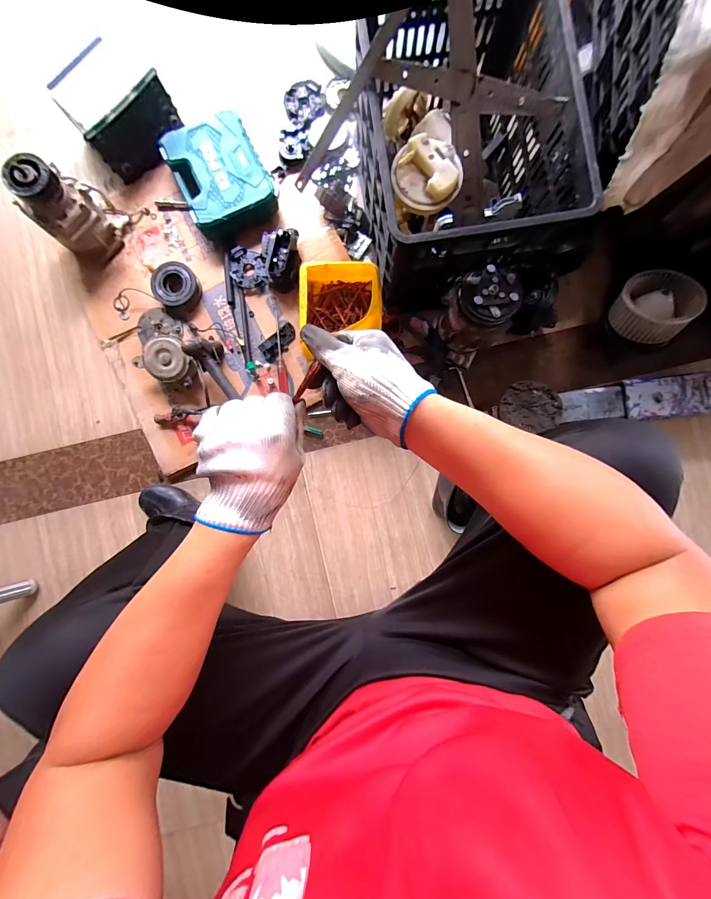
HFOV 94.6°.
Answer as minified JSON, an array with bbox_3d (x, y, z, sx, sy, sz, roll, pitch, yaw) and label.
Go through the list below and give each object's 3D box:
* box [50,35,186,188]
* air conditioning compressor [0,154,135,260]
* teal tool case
[{"bbox_3d":[-0.558,-0.807,0.774,0.218,0.119,0.232,-37,89,-1],"label":"box"},{"bbox_3d":[-0.636,-0.541,0.740,0.113,0.181,0.153,35,89,1],"label":"air conditioning compressor"},{"bbox_3d":[-0.317,-0.648,0.779,0.200,0.063,0.240,-26,85,3],"label":"teal tool case"}]

